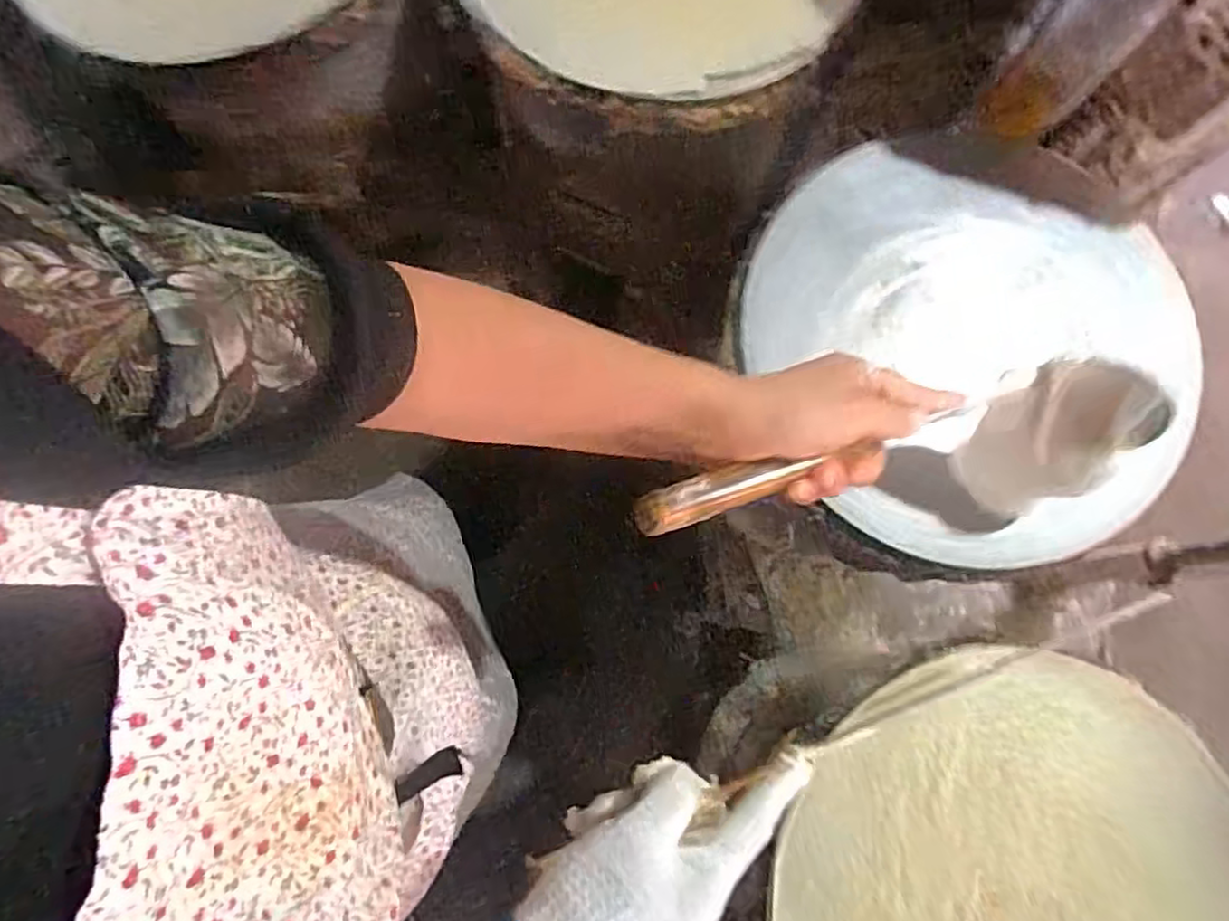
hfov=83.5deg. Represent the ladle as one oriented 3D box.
[{"bbox_3d":[0.175,0.008,0.447,0.349,0.144,0.086,-9,80,-19],"label":"ladle"}]

